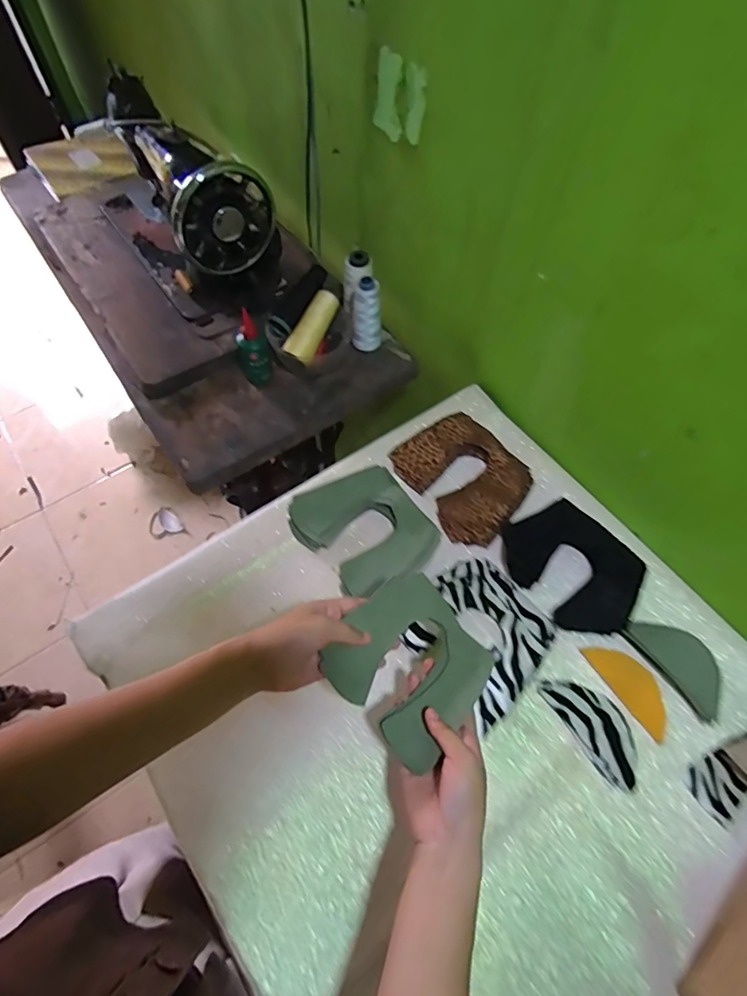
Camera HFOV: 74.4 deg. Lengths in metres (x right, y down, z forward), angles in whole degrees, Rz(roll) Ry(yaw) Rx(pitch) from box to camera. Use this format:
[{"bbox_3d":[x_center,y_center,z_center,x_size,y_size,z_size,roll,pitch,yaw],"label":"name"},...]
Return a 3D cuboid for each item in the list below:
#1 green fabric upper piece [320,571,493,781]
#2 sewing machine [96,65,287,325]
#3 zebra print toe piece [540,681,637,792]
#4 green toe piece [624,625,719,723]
[{"bbox_3d":[0.035,0.151,0.453,0.130,0.035,0.126,41,72,18],"label":"green fabric upper piece"},{"bbox_3d":[-0.303,-0.469,0.756,0.175,0.207,0.364,-32,67,-17],"label":"sewing machine"},{"bbox_3d":[0.233,0.238,0.514,0.055,0.007,0.114,-28,66,-16],"label":"zebra print toe piece"},{"bbox_3d":[0.339,0.174,0.536,0.061,0.009,0.112,-34,67,-18],"label":"green toe piece"}]

